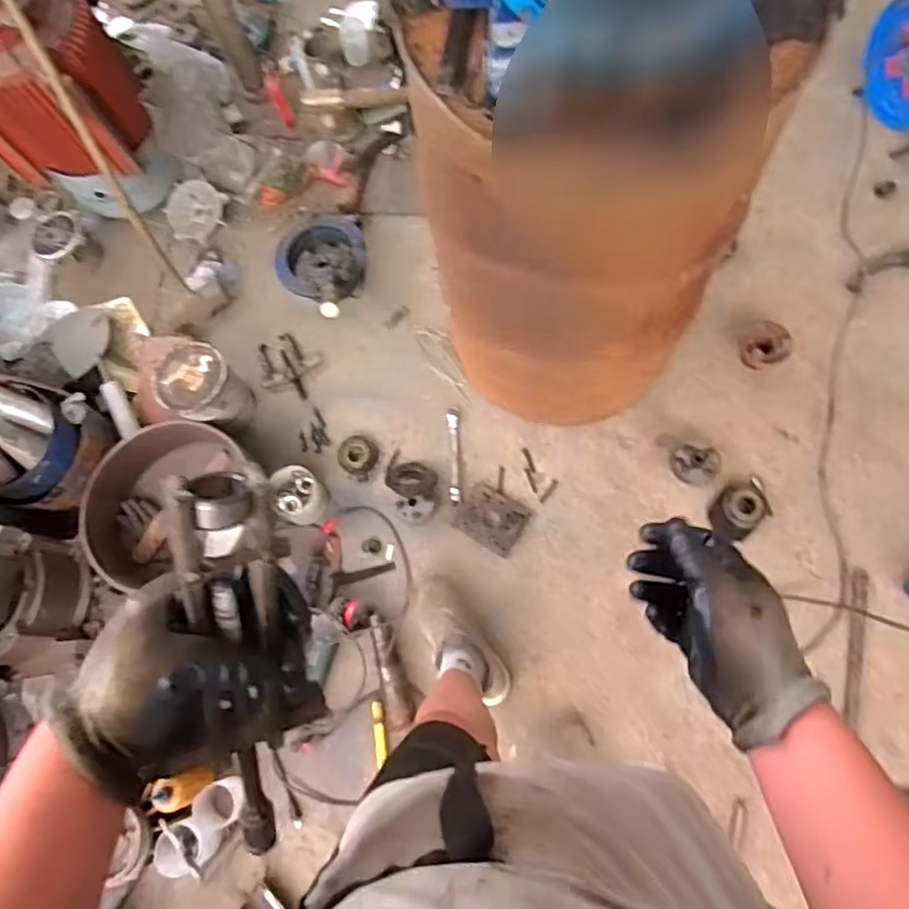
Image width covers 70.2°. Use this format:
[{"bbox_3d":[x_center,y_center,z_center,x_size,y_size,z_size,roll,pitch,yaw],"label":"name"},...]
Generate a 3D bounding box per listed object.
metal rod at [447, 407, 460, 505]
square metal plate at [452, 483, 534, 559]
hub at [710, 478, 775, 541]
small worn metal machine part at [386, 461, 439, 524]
[{"bbox_3d":[-0.003,0.002,1.615,0.034,0.022,0.251,-1,72,6],"label":"metal rod"},{"bbox_3d":[0.091,0.152,1.549,0.158,0.009,0.126,29,77,14],"label":"square metal plate"},{"bbox_3d":[0.664,0.123,1.500,0.145,0.040,0.110,-36,72,-6],"label":"hub"},{"bbox_3d":[-0.095,0.089,1.572,0.121,0.066,0.155,-16,71,0],"label":"small worn metal machine part"}]

